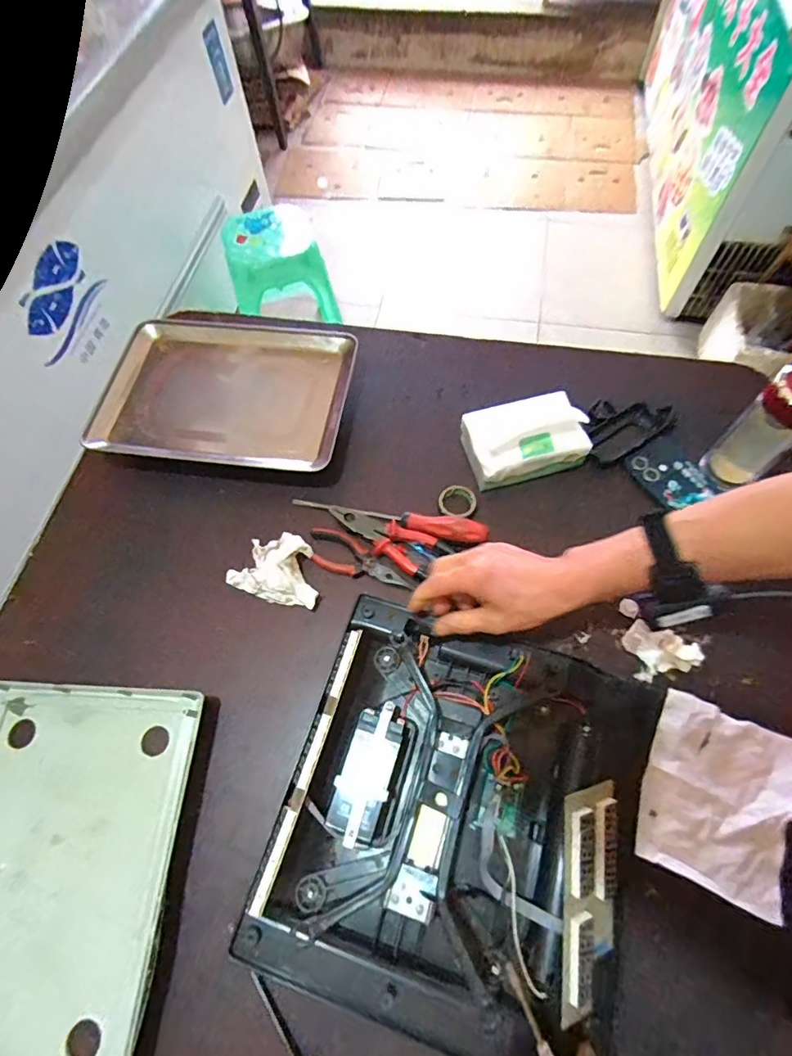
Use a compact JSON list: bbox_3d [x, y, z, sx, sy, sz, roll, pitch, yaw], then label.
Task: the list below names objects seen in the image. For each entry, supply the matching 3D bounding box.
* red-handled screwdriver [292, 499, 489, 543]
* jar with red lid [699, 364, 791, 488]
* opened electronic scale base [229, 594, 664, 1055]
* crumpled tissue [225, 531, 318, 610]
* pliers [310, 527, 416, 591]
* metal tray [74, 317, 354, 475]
[{"bbox_3d":[-0.012,-0.012,0.631,0.251,0.028,0.027,11,64,9],"label":"red-handled screwdriver"},{"bbox_3d":[0.431,-0.112,0.583,0.061,0.150,0.069,-41,67,-16],"label":"jar with red lid"},{"bbox_3d":[0.066,0.259,0.461,0.318,0.086,0.325,15,65,11],"label":"opened electronic scale base"},{"bbox_3d":[-0.136,0.047,0.611,0.109,0.039,0.088,16,65,11],"label":"crumpled tissue"},{"bbox_3d":[-0.046,0.040,0.614,0.140,0.014,0.048,22,66,14],"label":"pliers"},{"bbox_3d":[-0.234,-0.195,0.699,0.331,0.030,0.246,7,63,7],"label":"metal tray"}]

